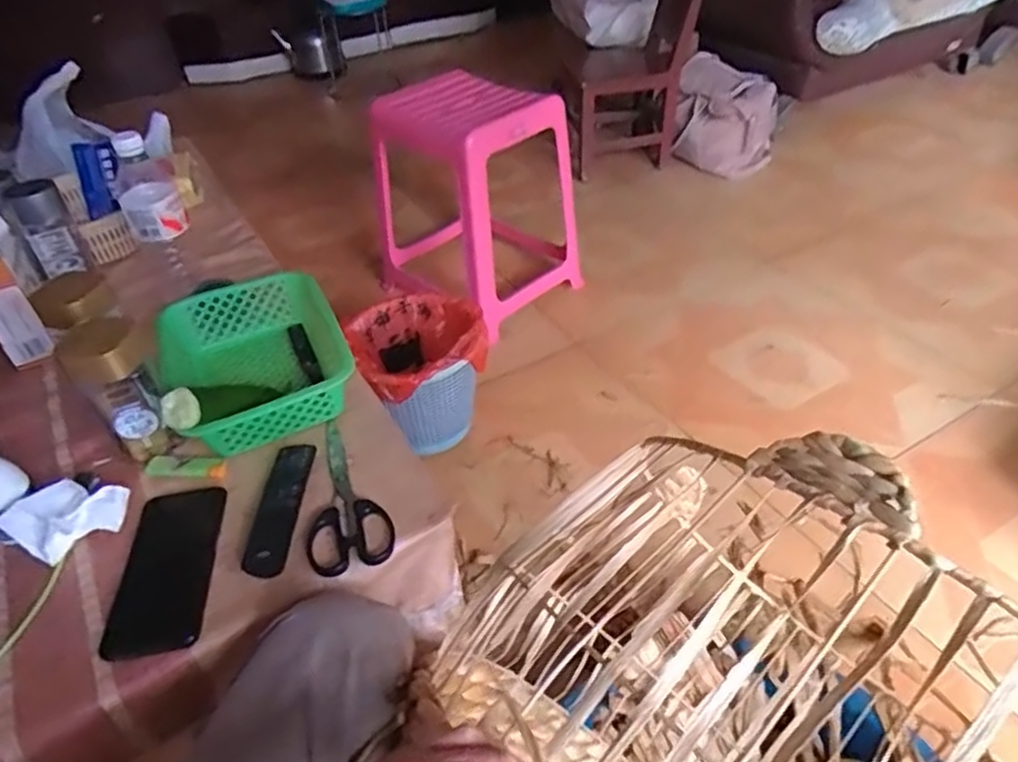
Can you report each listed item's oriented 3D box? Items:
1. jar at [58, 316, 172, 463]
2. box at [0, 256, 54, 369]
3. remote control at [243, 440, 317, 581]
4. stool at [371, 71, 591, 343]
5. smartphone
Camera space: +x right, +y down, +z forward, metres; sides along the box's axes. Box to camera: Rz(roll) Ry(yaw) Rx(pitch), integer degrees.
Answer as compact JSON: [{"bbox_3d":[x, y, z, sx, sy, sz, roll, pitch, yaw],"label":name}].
[{"bbox_3d":[-0.381,0.010,0.681,0.069,0.141,0.064,-28,46,-24],"label":"jar"},{"bbox_3d":[-0.595,-0.092,0.803,0.052,0.139,0.037,-34,49,-29],"label":"box"},{"bbox_3d":[-0.213,0.114,0.642,0.042,0.022,0.147,-3,41,2],"label":"remote control"},{"bbox_3d":[-0.086,-0.421,1.559,0.419,0.440,0.334,26,50,30],"label":"stool"},{"bbox_3d":[-0.301,0.161,0.605,0.079,0.010,0.166,-9,41,-5],"label":"smartphone"}]

